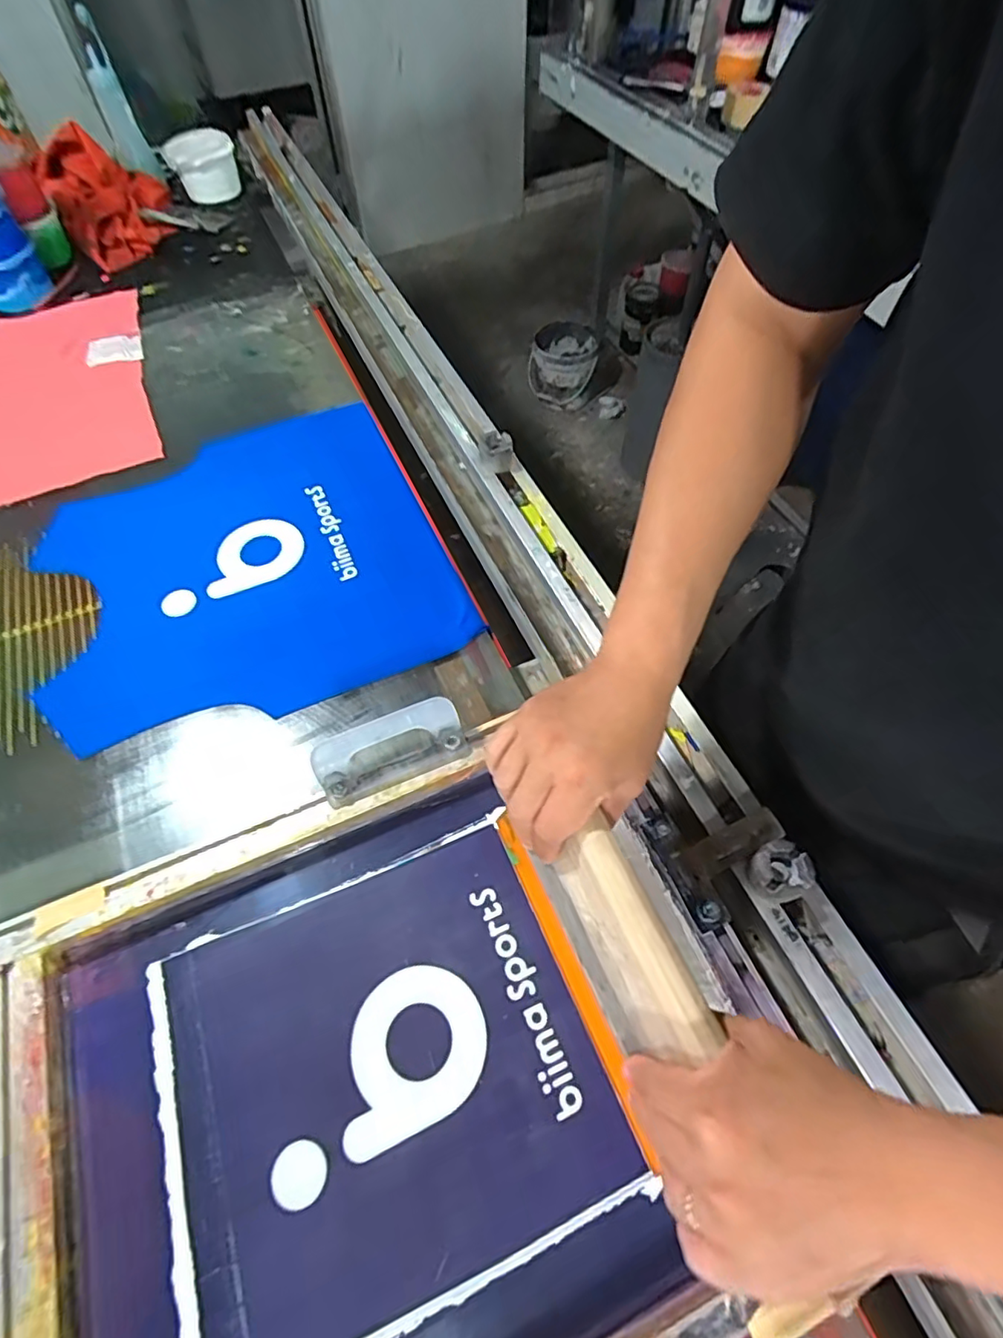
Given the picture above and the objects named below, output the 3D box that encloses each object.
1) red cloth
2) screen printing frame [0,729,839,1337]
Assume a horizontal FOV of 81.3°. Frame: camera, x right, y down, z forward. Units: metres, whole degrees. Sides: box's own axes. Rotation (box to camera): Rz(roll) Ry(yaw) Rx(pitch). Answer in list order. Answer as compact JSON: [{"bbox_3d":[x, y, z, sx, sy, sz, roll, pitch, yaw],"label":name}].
[{"bbox_3d":[-0.665,-0.804,0.975,0.208,0.125,0.193,32,66,18],"label":"red cloth"},{"bbox_3d":[-0.075,0.268,0.380,0.442,0.031,0.385,-22,62,-10],"label":"screen printing frame"}]

